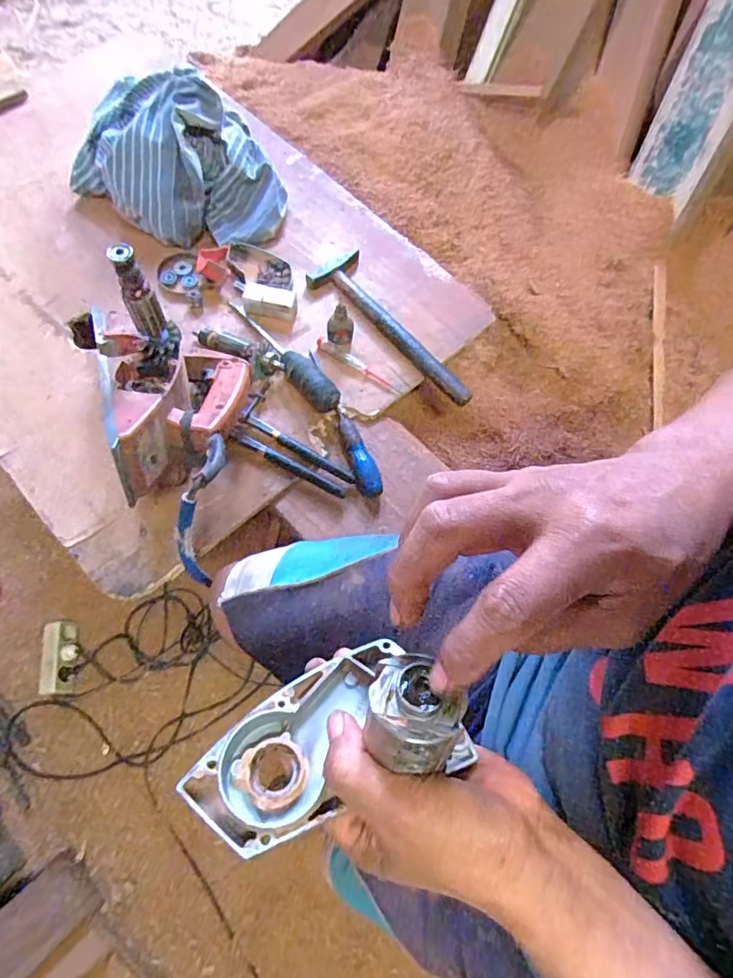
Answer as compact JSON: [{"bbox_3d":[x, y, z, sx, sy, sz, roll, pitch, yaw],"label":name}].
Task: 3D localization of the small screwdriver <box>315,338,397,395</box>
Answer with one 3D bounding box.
[{"bbox_3d":[-0.012,-0.164,0.700,0.126,0.017,0.019,34,74,11],"label":"small screwdriver"}]

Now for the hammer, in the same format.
[{"bbox_3d":[0.044,-0.229,0.719,0.077,0.021,0.296,-43,76,-14],"label":"hammer"}]

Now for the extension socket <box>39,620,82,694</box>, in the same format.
[{"bbox_3d":[-0.669,0.367,1.154,0.074,0.053,0.158,-2,70,-1],"label":"extension socket"}]

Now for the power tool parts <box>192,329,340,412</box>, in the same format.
[{"bbox_3d":[-0.128,-0.162,0.680,0.215,0.035,0.051,24,72,8],"label":"power tool parts"}]

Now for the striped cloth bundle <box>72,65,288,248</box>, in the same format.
[{"bbox_3d":[-0.273,-0.463,0.738,0.301,0.124,0.203,11,71,4],"label":"striped cloth bundle"}]

